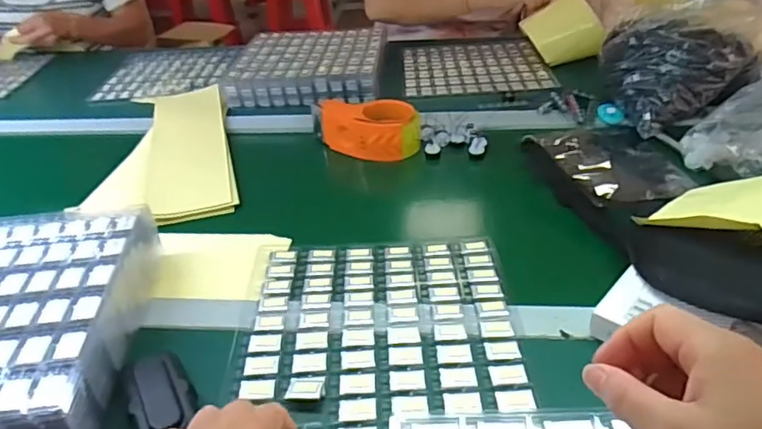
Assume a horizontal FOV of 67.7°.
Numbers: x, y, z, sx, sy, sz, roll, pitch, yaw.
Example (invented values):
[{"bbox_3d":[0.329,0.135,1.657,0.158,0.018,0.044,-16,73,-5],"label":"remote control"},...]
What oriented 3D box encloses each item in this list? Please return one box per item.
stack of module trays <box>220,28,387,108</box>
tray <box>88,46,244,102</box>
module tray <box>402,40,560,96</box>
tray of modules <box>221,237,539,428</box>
[{"bbox_3d":[-0.129,-0.279,1.052,0.267,0.051,0.254,0,34,5],"label":"stack of module trays"},{"bbox_3d":[-0.420,-0.291,1.146,0.249,0.017,0.297,-6,34,-4],"label":"tray"},{"bbox_3d":[0.174,-0.279,1.072,0.259,0.010,0.292,-3,34,1],"label":"module tray"},{"bbox_3d":[-0.006,0.105,0.534,0.256,0.007,0.251,-3,34,2],"label":"tray of modules"}]

